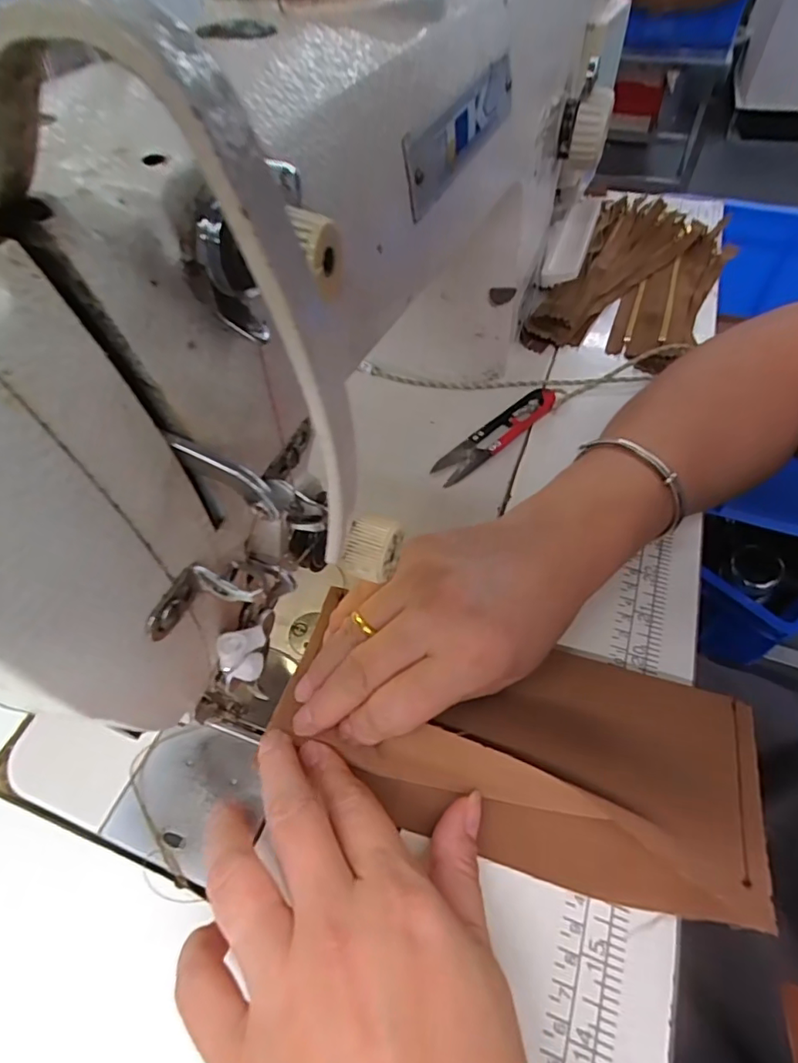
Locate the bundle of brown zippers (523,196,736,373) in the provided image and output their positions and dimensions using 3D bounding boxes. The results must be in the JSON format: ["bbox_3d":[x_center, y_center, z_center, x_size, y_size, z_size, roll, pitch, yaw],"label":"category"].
[{"bbox_3d":[0.201,-0.214,0.463,0.123,0.031,0.220,22,57,17],"label":"bundle of brown zippers"}]

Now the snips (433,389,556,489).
[{"bbox_3d":[0.065,-0.065,0.362,0.104,0.010,0.023,-37,60,-23],"label":"snips"}]

